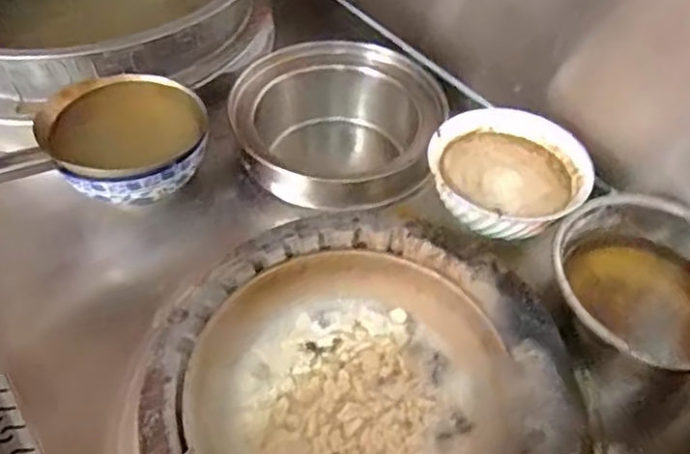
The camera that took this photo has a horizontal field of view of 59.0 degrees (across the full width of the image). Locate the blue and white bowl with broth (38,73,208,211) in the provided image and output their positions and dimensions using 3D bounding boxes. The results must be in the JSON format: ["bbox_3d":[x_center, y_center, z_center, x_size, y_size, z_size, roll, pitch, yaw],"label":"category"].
[{"bbox_3d":[-0.265,-0.105,0.788,0.181,0.095,0.188,1,49,-1],"label":"blue and white bowl with broth"}]

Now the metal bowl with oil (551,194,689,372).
[{"bbox_3d":[0.339,0.059,0.693,0.204,0.120,0.177,20,51,15],"label":"metal bowl with oil"}]

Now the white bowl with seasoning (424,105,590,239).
[{"bbox_3d":[0.205,-0.061,0.778,0.191,0.076,0.182,1,49,-1],"label":"white bowl with seasoning"}]

